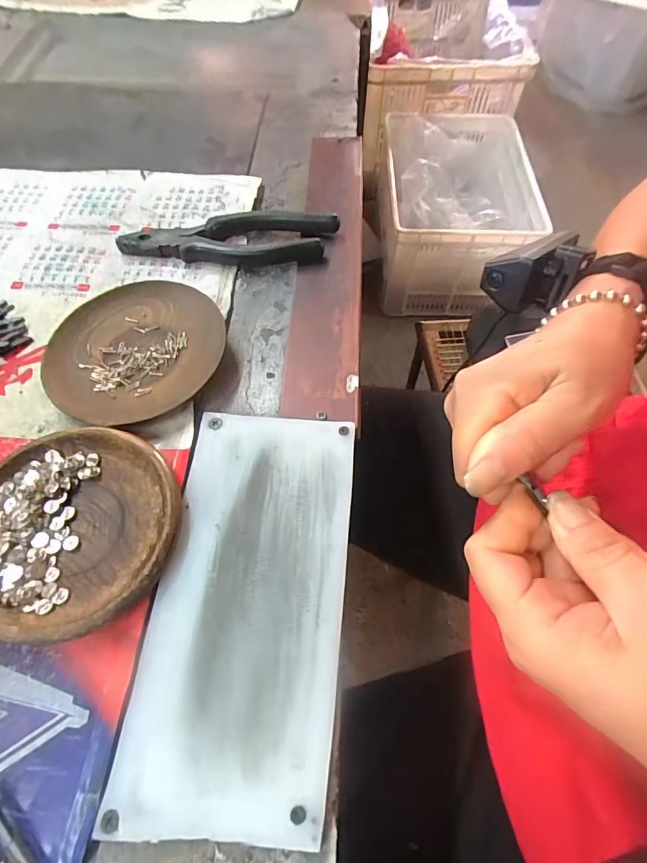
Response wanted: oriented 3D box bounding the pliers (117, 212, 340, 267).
[{"bbox_3d":[-0.074,-0.151,0.354,0.168,0.016,0.045,-2,60,0],"label":"pliers"}]

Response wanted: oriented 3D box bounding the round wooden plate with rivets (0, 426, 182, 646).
[{"bbox_3d":[-0.134,0.051,0.239,0.110,0.015,0.110,-1,60,1],"label":"round wooden plate with rivets"}]

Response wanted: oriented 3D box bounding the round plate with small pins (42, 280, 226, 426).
[{"bbox_3d":[-0.126,-0.055,0.302,0.109,0.015,0.116,-1,60,1],"label":"round plate with small pins"}]

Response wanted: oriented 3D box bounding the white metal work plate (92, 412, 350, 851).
[{"bbox_3d":[-0.037,0.078,0.228,0.091,0.008,0.194,4,61,4],"label":"white metal work plate"}]

